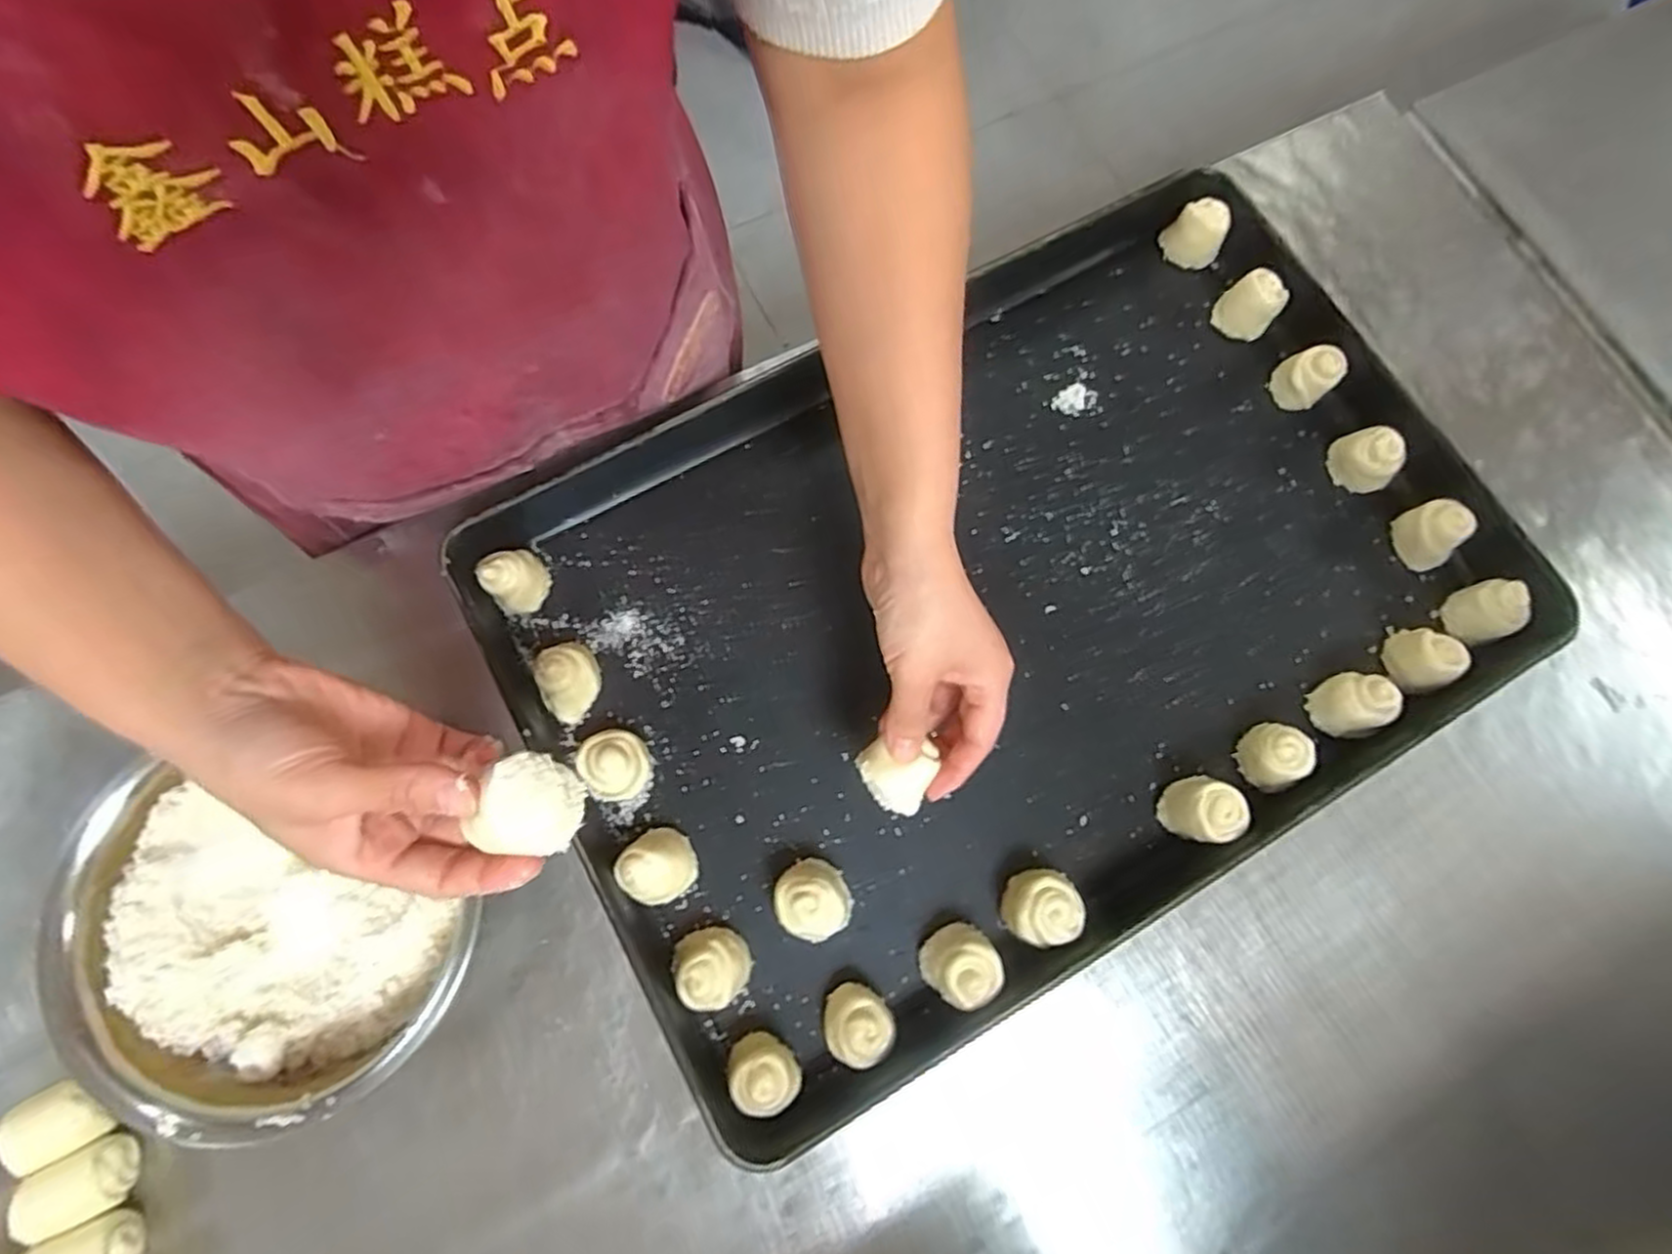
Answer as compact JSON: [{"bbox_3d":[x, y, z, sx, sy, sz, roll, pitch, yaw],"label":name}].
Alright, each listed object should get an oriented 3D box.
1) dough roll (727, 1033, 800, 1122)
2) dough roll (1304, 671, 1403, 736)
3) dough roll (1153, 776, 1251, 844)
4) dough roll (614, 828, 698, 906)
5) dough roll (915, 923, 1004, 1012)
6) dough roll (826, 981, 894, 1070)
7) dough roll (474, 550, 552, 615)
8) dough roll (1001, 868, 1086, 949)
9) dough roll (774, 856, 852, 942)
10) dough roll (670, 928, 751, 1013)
[{"bbox_3d":[-0.040,0.241,0.411,0.036,0.033,0.039,0,76,-2],"label":"dough roll"},{"bbox_3d":[0.321,0.048,0.470,0.034,0.040,0.036,0,76,-2],"label":"dough roll"},{"bbox_3d":[0.218,0.109,0.449,0.036,0.043,0.036,0,76,-2],"label":"dough roll"},{"bbox_3d":[-0.102,0.139,0.432,0.038,0.035,0.039,0,76,-2],"label":"dough roll"},{"bbox_3d":[0.070,0.191,0.423,0.039,0.036,0.039,-39,80,-10],"label":"dough roll"},{"bbox_3d":[0.011,0.219,0.416,0.036,0.032,0.041,-27,78,-8],"label":"dough roll"},{"bbox_3d":[-0.201,-0.030,0.469,0.031,0.037,0.036,35,78,7],"label":"dough roll"},{"bbox_3d":[0.117,0.161,0.433,0.041,0.037,0.039,0,76,-2],"label":"dough roll"},{"bbox_3d":[-0.014,0.156,0.430,0.040,0.036,0.042,0,76,-2],"label":"dough roll"},{"bbox_3d":[-0.070,0.191,0.421,0.041,0.035,0.040,0,76,-2],"label":"dough roll"}]

